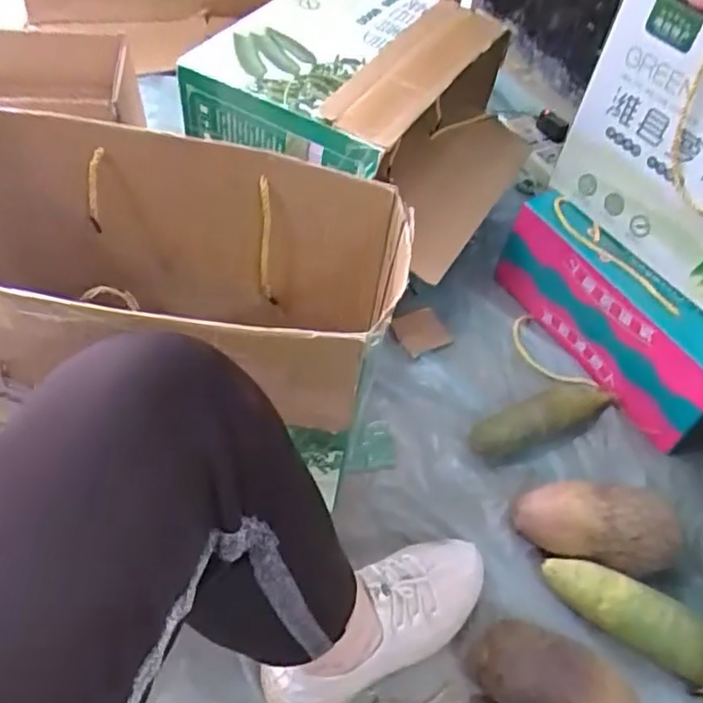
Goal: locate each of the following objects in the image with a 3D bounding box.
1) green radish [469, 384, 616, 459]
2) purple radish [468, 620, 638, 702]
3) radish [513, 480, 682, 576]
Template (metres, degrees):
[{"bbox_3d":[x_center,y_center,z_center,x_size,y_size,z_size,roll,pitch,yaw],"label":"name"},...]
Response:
[{"bbox_3d":[0.231,0.079,0.794,0.201,0.049,0.055,-19,57,-19],"label":"green radish"},{"bbox_3d":[0.186,0.303,0.603,0.155,0.069,0.073,20,54,10],"label":"purple radish"},{"bbox_3d":[0.251,0.185,0.695,0.150,0.083,0.088,4,53,-2],"label":"radish"}]

